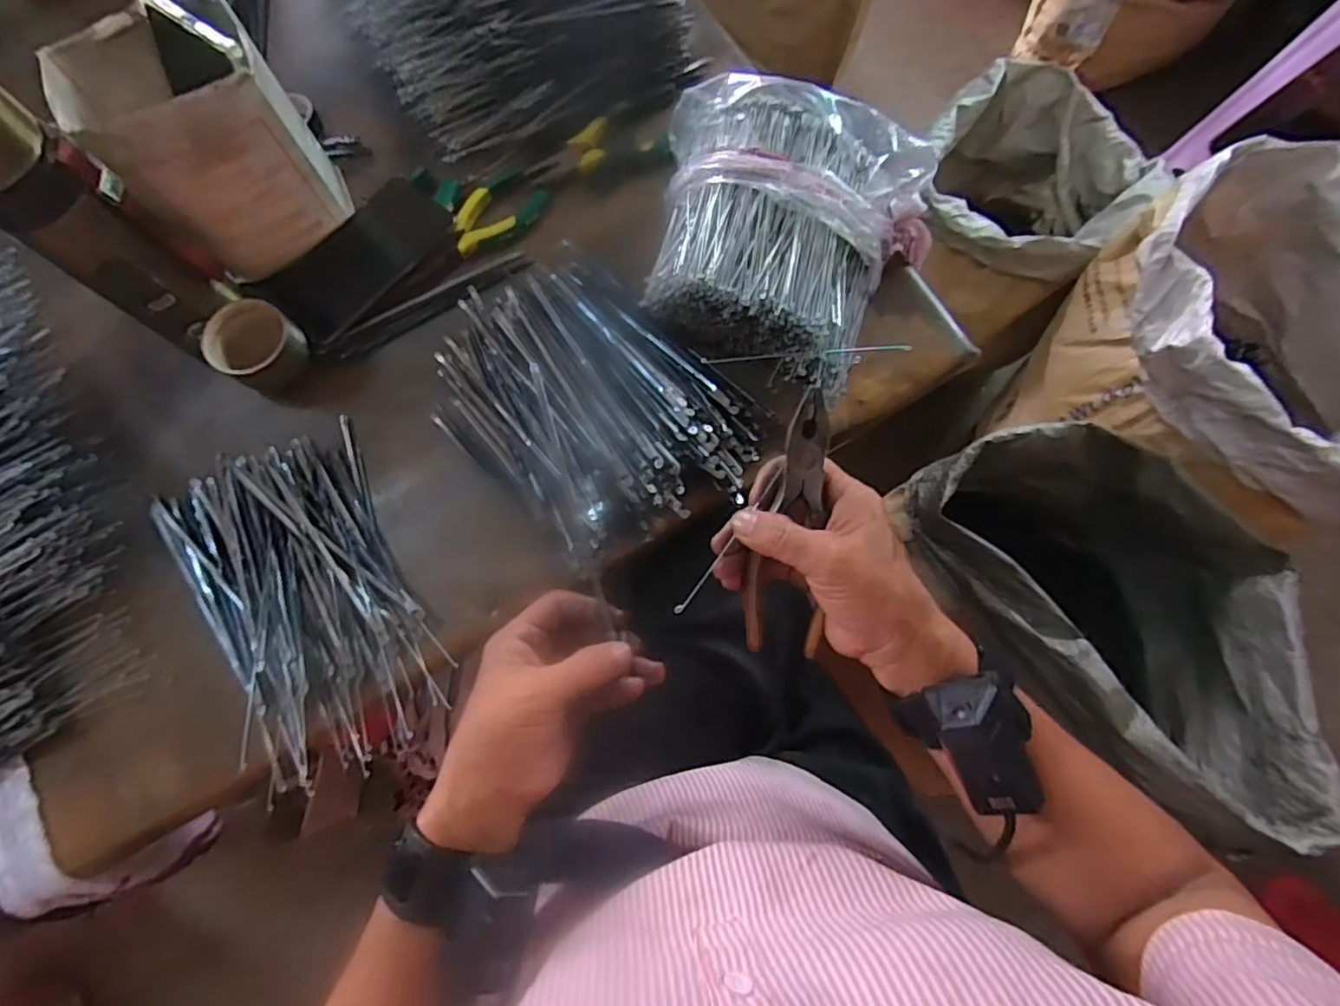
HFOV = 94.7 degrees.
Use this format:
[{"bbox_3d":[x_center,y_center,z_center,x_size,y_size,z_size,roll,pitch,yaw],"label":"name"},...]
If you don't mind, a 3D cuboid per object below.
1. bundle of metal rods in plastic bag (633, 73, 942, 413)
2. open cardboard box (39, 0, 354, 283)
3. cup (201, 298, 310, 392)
[{"bbox_3d":[0.081,-0.220,0.491,0.235,0.078,0.216,26,77,6],"label":"bundle of metal rods in plastic bag"},{"bbox_3d":[-0.339,-0.268,0.473,0.118,0.152,0.100,-31,78,-8],"label":"open cardboard box"},{"bbox_3d":[-0.330,-0.125,0.499,0.057,0.044,0.062,0,75,0],"label":"cup"}]

